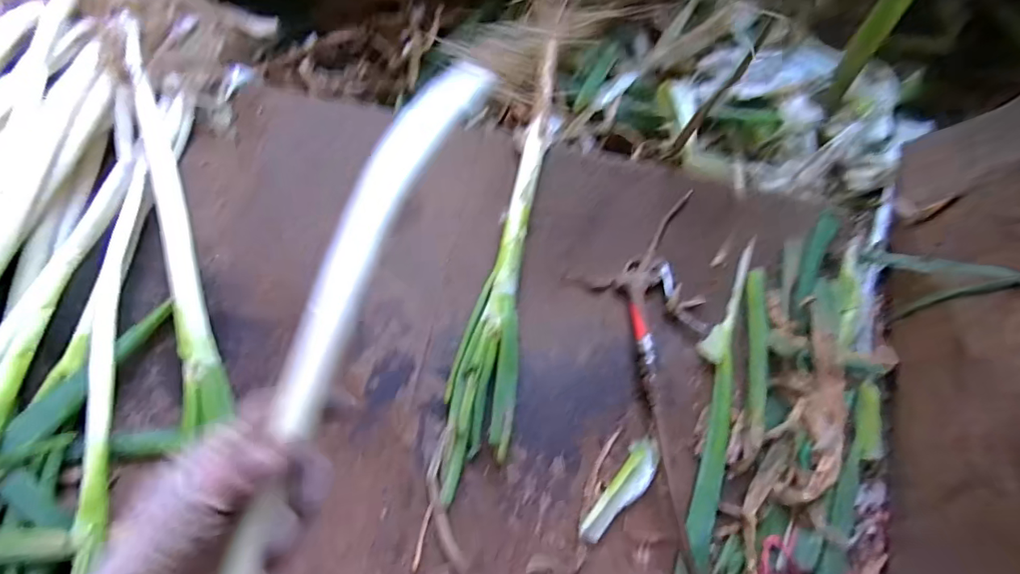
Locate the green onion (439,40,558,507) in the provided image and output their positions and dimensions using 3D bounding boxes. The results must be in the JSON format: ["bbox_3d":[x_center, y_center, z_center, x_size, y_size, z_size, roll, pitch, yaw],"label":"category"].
[{"bbox_3d":[-0.009,-0.047,0.596,0.076,0.044,0.552,7,73,2],"label":"green onion"}]

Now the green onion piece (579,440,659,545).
[{"bbox_3d":[0.123,0.221,0.533,0.036,0.012,0.124,36,76,10],"label":"green onion piece"}]

